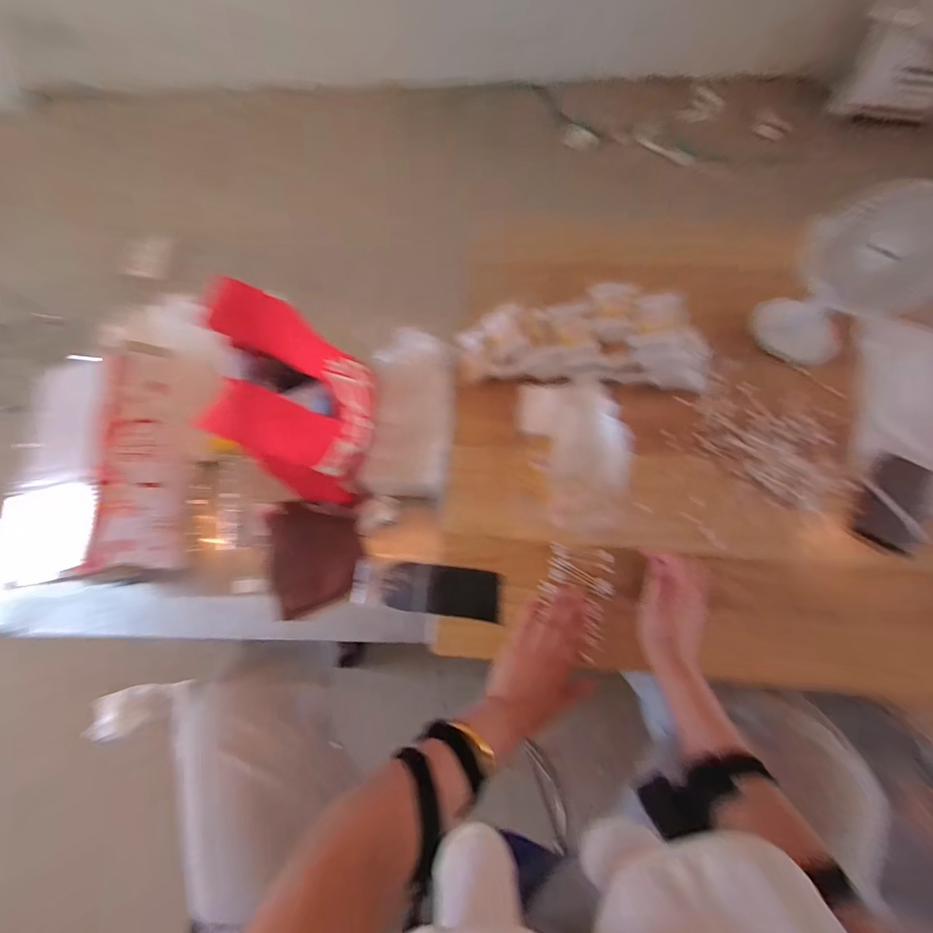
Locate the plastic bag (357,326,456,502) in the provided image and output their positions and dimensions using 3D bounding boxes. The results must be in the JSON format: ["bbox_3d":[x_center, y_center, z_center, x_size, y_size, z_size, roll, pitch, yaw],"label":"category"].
[{"bbox_3d":[-0.086,-0.107,0.619,0.137,0.039,0.328,-2,70,1],"label":"plastic bag"}]

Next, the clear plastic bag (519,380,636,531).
[{"bbox_3d":[0.156,-0.021,0.554,0.157,0.034,0.209,-9,70,-2],"label":"clear plastic bag"}]

